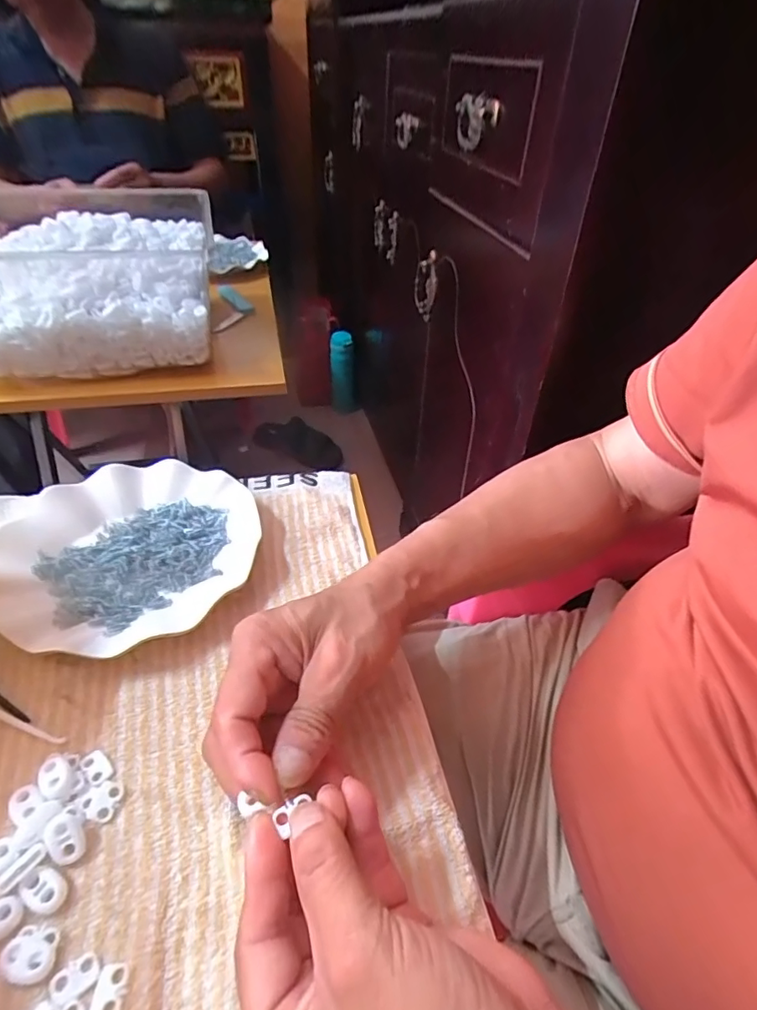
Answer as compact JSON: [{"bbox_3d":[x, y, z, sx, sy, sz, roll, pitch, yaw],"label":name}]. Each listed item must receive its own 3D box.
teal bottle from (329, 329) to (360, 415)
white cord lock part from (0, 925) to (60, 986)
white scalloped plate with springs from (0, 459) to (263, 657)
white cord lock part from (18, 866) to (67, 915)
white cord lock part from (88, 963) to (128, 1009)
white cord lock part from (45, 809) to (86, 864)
[{"bbox_3d":[-0.097,-0.363,1.485,0.075,0.250,0.055,0,41,-3],"label":"teal bottle"},{"bbox_3d":[-0.150,0.192,0.226,0.021,0.005,0.019,1,42,-1],"label":"white cord lock part"},{"bbox_3d":[-0.185,0.030,0.391,0.182,0.027,0.167,1,42,-1],"label":"white scalloped plate with springs"},{"bbox_3d":[-0.153,0.176,0.241,0.021,0.004,0.015,17,44,16],"label":"white cord lock part"},{"bbox_3d":[-0.112,0.201,0.218,0.013,0.004,0.018,0,42,-2],"label":"white cord lock part"},{"bbox_3d":[-0.152,0.160,0.256,0.015,0.010,0.023,-25,48,-26],"label":"white cord lock part"}]

